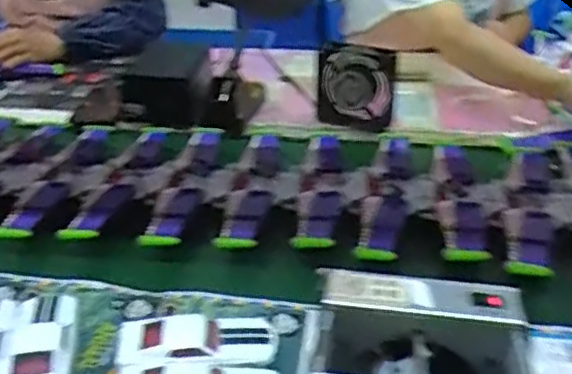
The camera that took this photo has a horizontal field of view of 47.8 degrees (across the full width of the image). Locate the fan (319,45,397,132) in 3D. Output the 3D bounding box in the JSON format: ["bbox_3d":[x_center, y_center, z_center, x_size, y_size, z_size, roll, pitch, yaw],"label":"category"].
[{"bbox_3d":[0.110,-0.144,0.974,0.116,0.121,0.034,15,29,27],"label":"fan"}]

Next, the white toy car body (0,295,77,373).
[{"bbox_3d":[-0.207,0.135,0.552,0.056,0.032,0.131,-5,29,-9],"label":"white toy car body"}]

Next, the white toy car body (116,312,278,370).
[{"bbox_3d":[-0.075,0.135,0.548,0.132,0.036,0.065,-5,29,-8],"label":"white toy car body"}]

